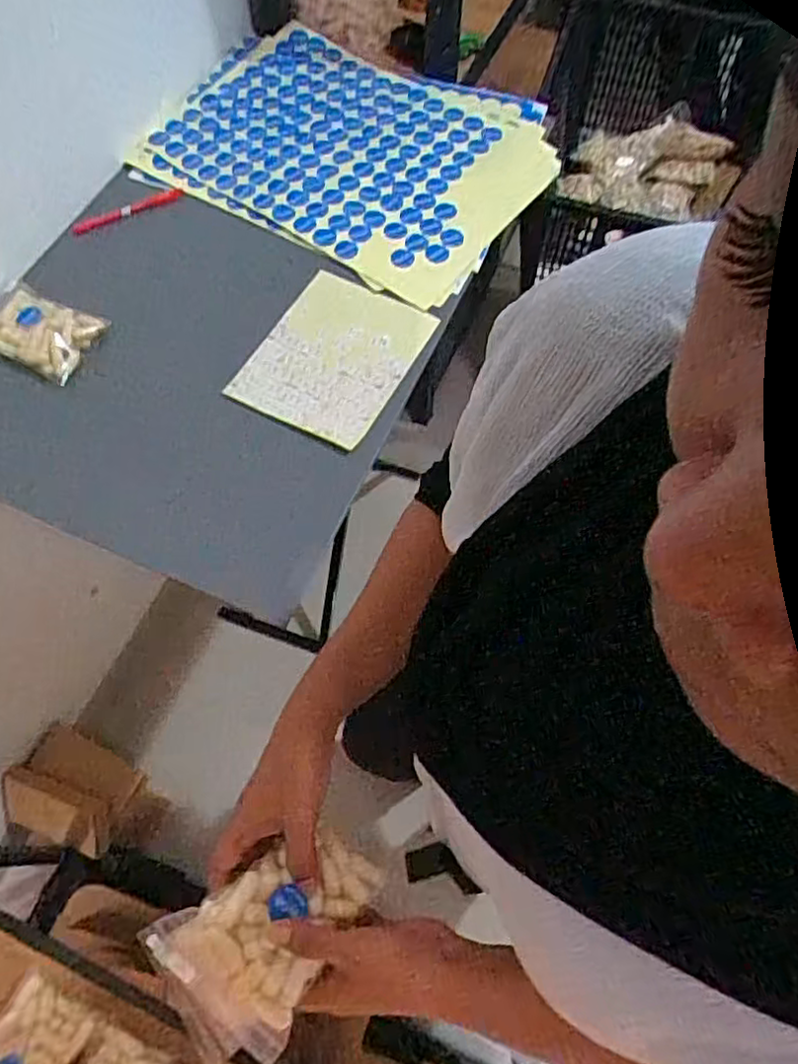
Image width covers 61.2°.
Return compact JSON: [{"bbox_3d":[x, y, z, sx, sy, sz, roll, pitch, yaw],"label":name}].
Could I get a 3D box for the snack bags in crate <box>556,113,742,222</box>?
[{"bbox_3d":[0.493,-0.709,1.320,0.311,0.128,0.142,21,67,10],"label":"snack bags in crate"}]

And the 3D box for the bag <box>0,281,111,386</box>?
[{"bbox_3d":[-0.416,-0.234,0.770,0.149,0.033,0.091,23,67,10],"label":"bag"}]

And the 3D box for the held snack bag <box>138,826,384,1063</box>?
[{"bbox_3d":[-0.081,0.279,0.460,0.157,0.041,0.102,-29,68,-13],"label":"held snack bag"}]

